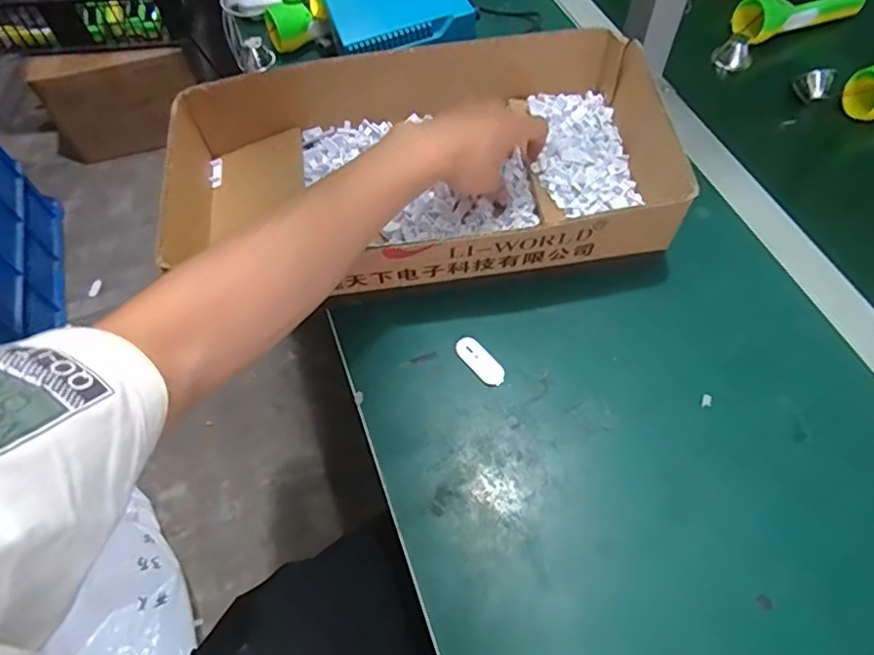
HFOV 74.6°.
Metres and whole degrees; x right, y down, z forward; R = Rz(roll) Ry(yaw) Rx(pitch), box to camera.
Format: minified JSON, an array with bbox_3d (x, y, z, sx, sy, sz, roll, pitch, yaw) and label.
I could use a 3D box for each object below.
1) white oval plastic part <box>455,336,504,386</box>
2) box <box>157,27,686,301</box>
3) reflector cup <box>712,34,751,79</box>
[{"bbox_3d":[0.036,0.027,0.474,0.022,0.004,0.050,-35,64,-18],"label":"white oval plastic part"},{"bbox_3d":[-0.008,-0.148,0.525,0.420,0.087,0.239,-10,59,-2],"label":"box"},{"bbox_3d":[0.350,-0.323,0.680,0.035,0.034,0.034,-1,59,2],"label":"reflector cup"}]

